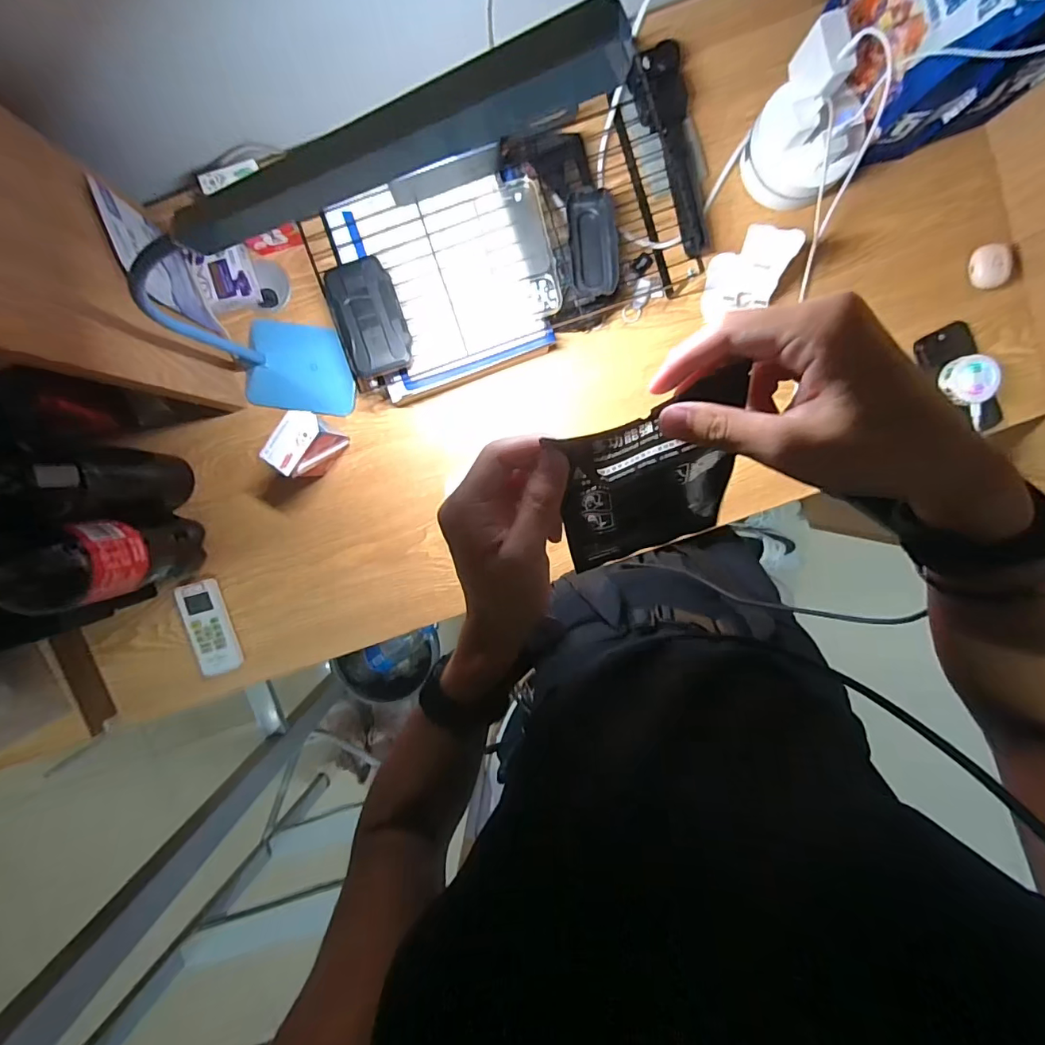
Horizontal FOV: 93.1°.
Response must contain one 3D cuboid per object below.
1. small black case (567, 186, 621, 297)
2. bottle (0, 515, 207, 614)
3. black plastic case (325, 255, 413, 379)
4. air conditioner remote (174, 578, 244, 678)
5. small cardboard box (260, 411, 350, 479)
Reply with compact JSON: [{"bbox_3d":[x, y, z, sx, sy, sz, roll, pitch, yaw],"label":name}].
[{"bbox_3d":[0.081,-0.313,0.557,0.052,0.018,0.113,-6,95,1],"label":"small black case"},{"bbox_3d":[-0.457,0.043,0.542,0.084,0.272,0.085,-16,95,2],"label":"bottle"},{"bbox_3d":[-0.174,-0.235,0.572,0.074,0.037,0.128,-17,95,2],"label":"black plastic case"},{"bbox_3d":[-0.427,0.144,0.678,0.052,0.020,0.130,-14,95,2],"label":"air conditioner remote"},{"bbox_3d":[-0.261,-0.096,0.609,0.043,0.109,0.072,35,95,-3],"label":"small cardboard box"}]

